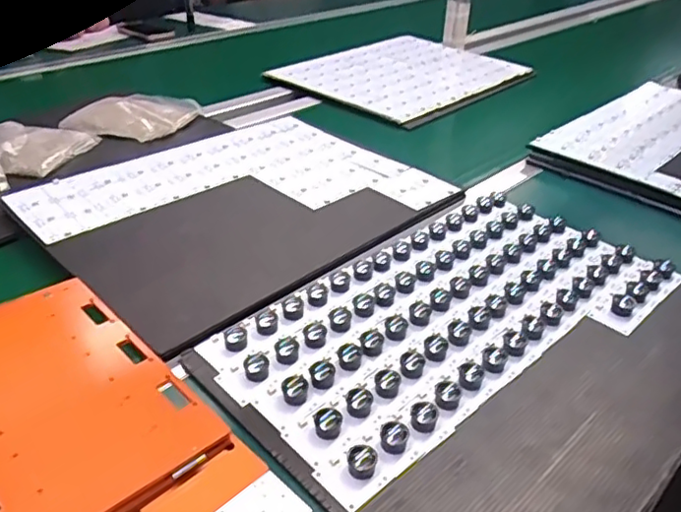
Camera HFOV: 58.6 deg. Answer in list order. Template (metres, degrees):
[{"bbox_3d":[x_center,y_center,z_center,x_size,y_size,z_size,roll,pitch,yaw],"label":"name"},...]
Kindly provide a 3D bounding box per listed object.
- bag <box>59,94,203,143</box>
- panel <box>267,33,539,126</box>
[{"bbox_3d":[-0.345,-0.234,1.013,0.183,0.034,0.155,16,37,19],"label":"bag"},{"bbox_3d":[0.137,-0.397,1.304,0.484,0.020,0.380,-27,44,-36],"label":"panel"}]

